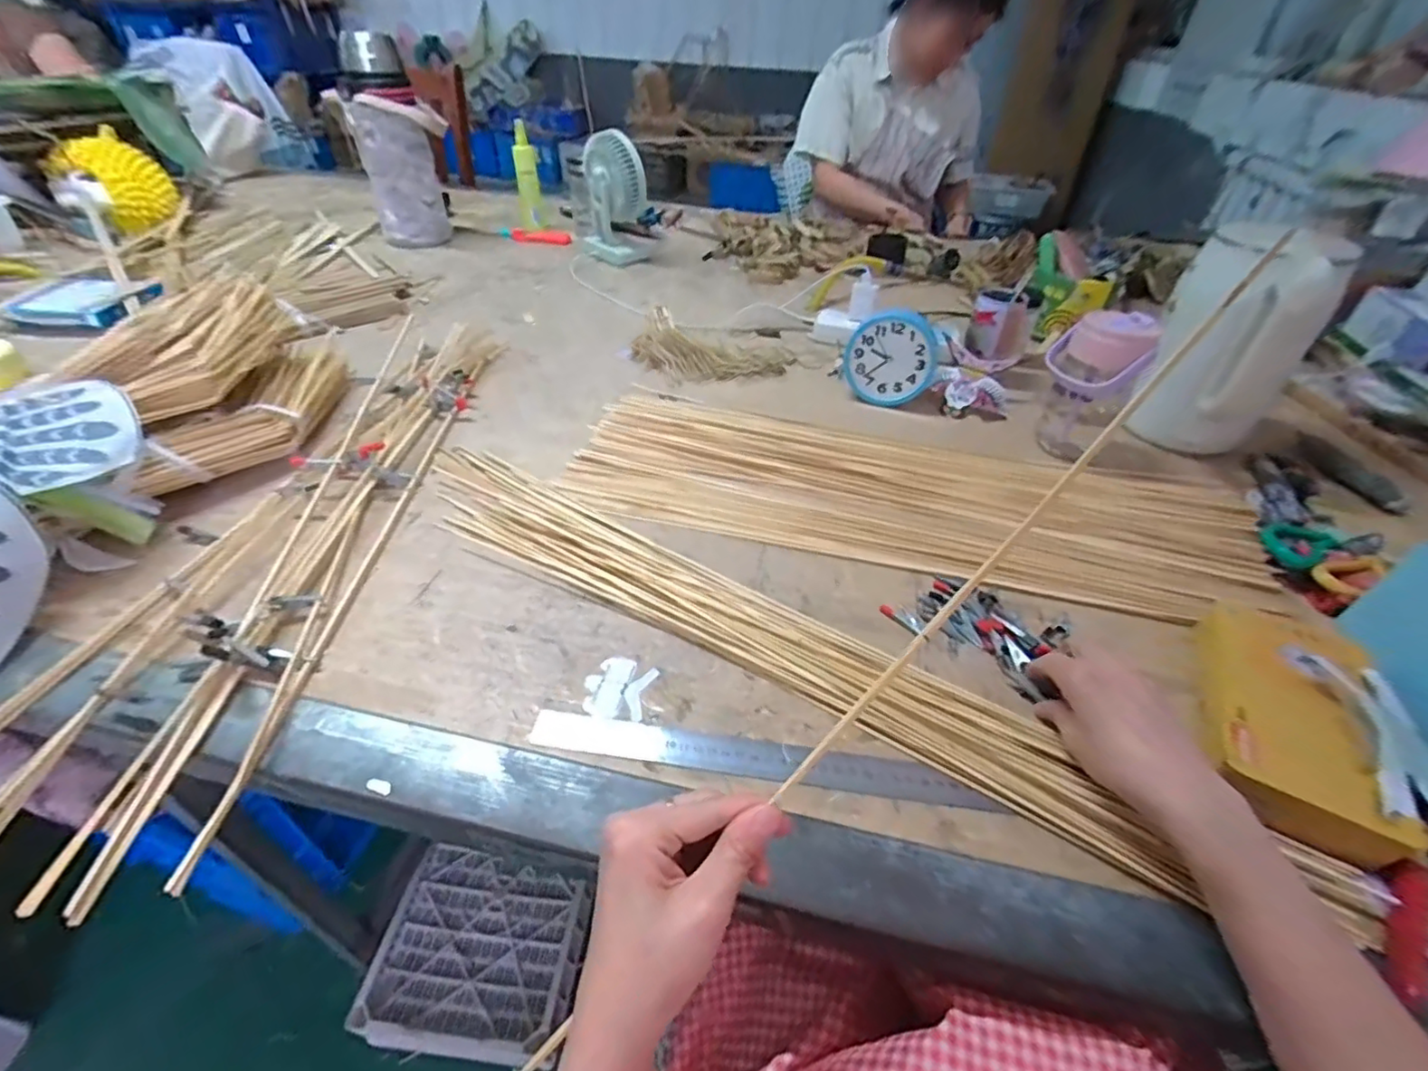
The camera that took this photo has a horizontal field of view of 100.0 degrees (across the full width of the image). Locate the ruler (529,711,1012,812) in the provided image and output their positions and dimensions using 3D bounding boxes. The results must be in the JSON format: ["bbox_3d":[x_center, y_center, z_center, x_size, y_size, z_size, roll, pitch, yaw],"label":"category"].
[{"bbox_3d":[0.030,0.159,0.428,0.317,0.009,0.033,8,43,5],"label":"ruler"}]

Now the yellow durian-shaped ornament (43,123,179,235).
[{"bbox_3d":[-1.214,-0.720,1.213,0.147,0.138,0.135,15,44,13],"label":"yellow durian-shaped ornament"}]

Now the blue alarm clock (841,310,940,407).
[{"bbox_3d":[0.236,-0.238,0.806,0.118,0.110,0.046,8,43,5],"label":"blue alarm clock"}]

